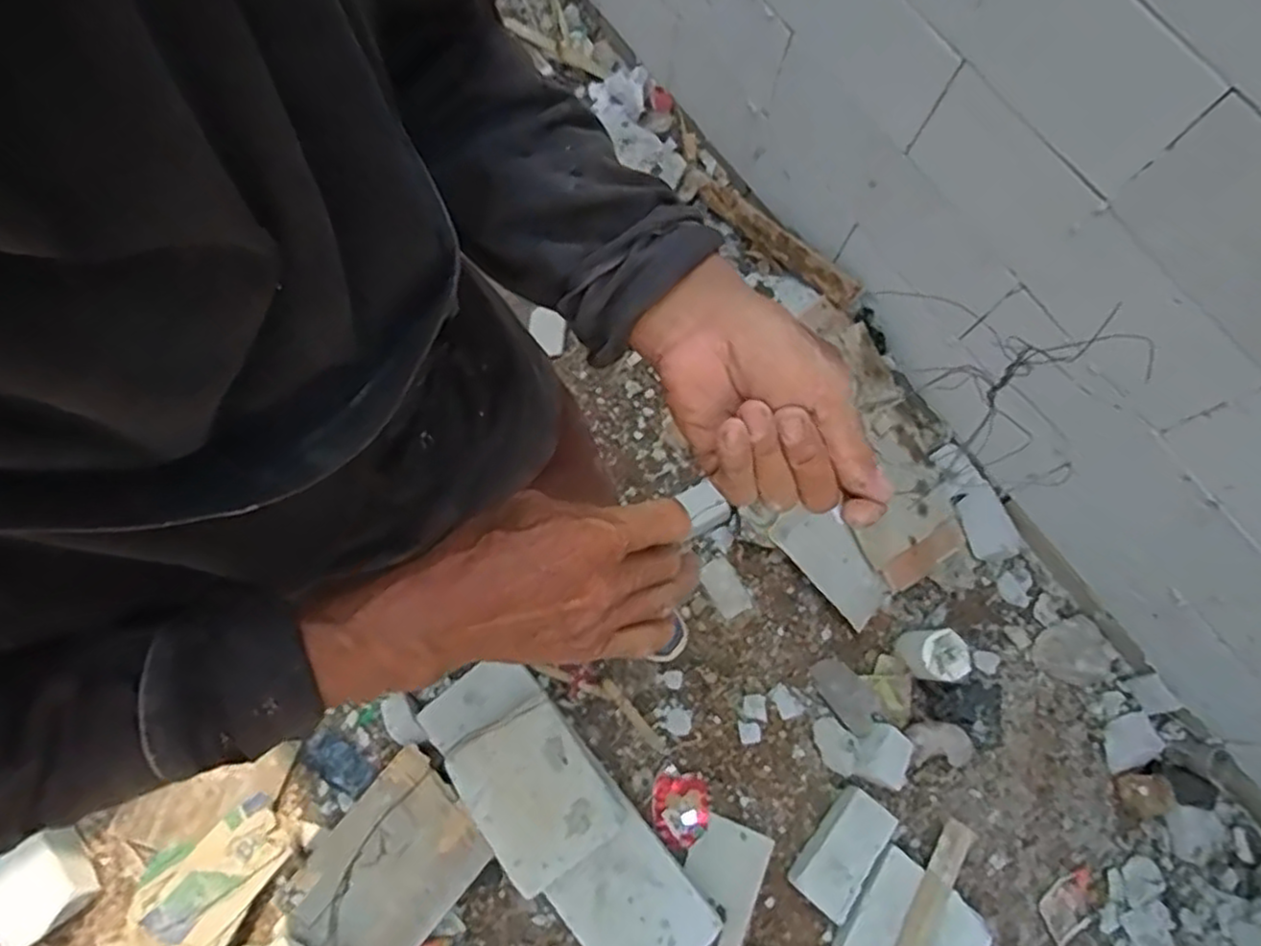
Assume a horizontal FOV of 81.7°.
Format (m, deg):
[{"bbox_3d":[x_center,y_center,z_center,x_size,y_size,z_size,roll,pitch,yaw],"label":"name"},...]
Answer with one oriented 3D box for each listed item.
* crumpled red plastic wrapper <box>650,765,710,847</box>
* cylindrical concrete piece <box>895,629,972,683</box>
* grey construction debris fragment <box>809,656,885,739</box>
[{"bbox_3d":[0.088,0.589,1.287,0.103,0.016,0.121,2,74,-3],"label":"crumpled red plastic wrapper"},{"bbox_3d":[0.542,0.328,1.314,0.093,0.122,0.096,1,74,-3],"label":"cylindrical concrete piece"},{"bbox_3d":[0.400,0.408,1.349,0.077,0.019,0.143,-34,79,-12],"label":"grey construction debris fragment"}]

